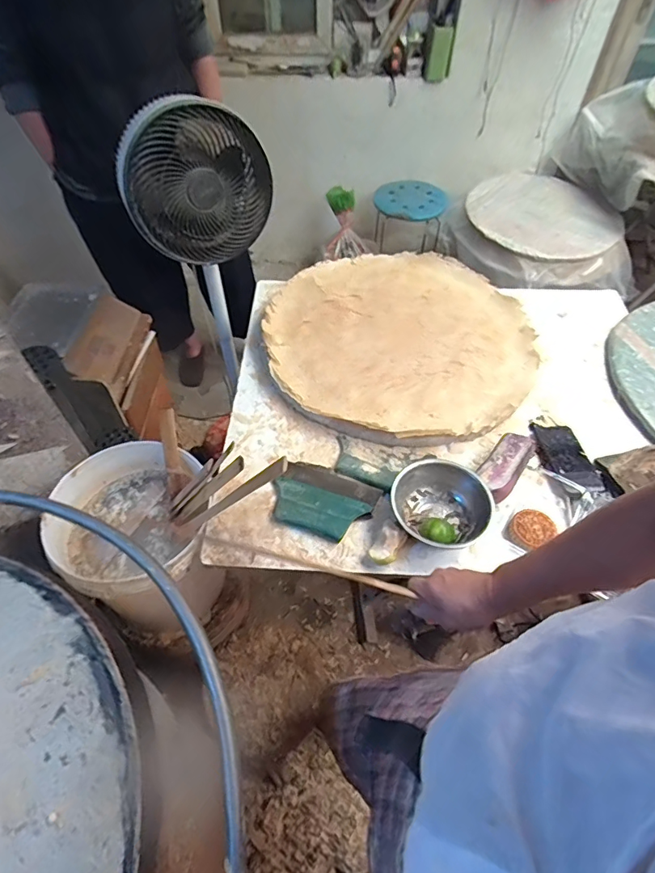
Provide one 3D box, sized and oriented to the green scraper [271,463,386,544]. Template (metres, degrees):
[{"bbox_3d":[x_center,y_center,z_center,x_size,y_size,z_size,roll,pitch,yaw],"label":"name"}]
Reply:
[{"bbox_3d":[-0.009,0.109,0.827,0.175,0.011,0.131,21,55,15],"label":"green scraper"}]

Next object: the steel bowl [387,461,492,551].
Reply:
[{"bbox_3d":[0.188,0.120,0.798,0.156,0.064,0.153,0,52,0],"label":"steel bowl"}]

